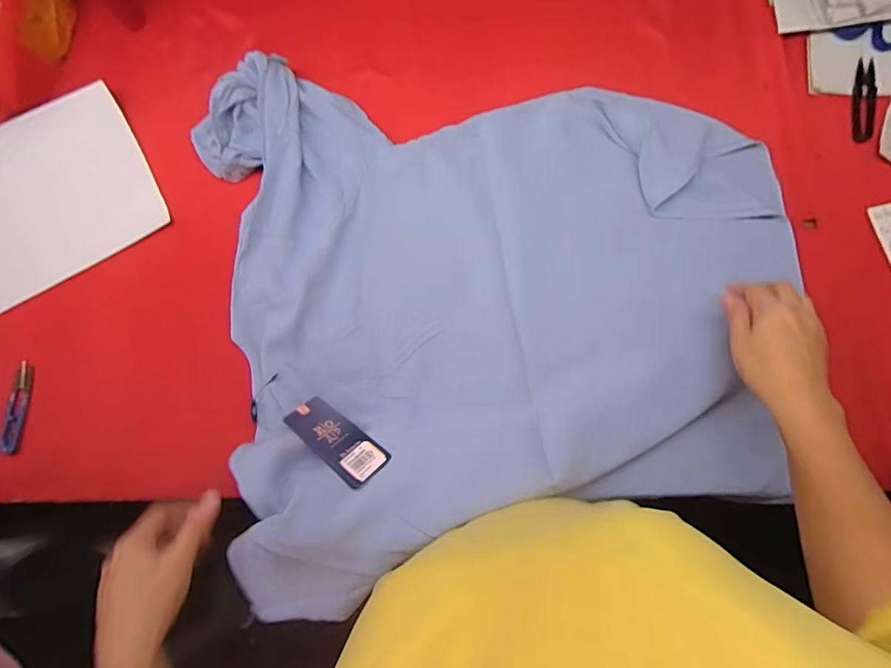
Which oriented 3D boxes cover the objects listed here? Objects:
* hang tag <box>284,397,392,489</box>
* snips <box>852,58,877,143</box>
[{"bbox_3d":[-0.112,0.105,0.460,0.119,0.006,0.047,32,50,30],"label":"hang tag"},{"bbox_3d":[0.476,-0.265,0.515,0.026,0.006,0.101,8,83,4],"label":"snips"}]

